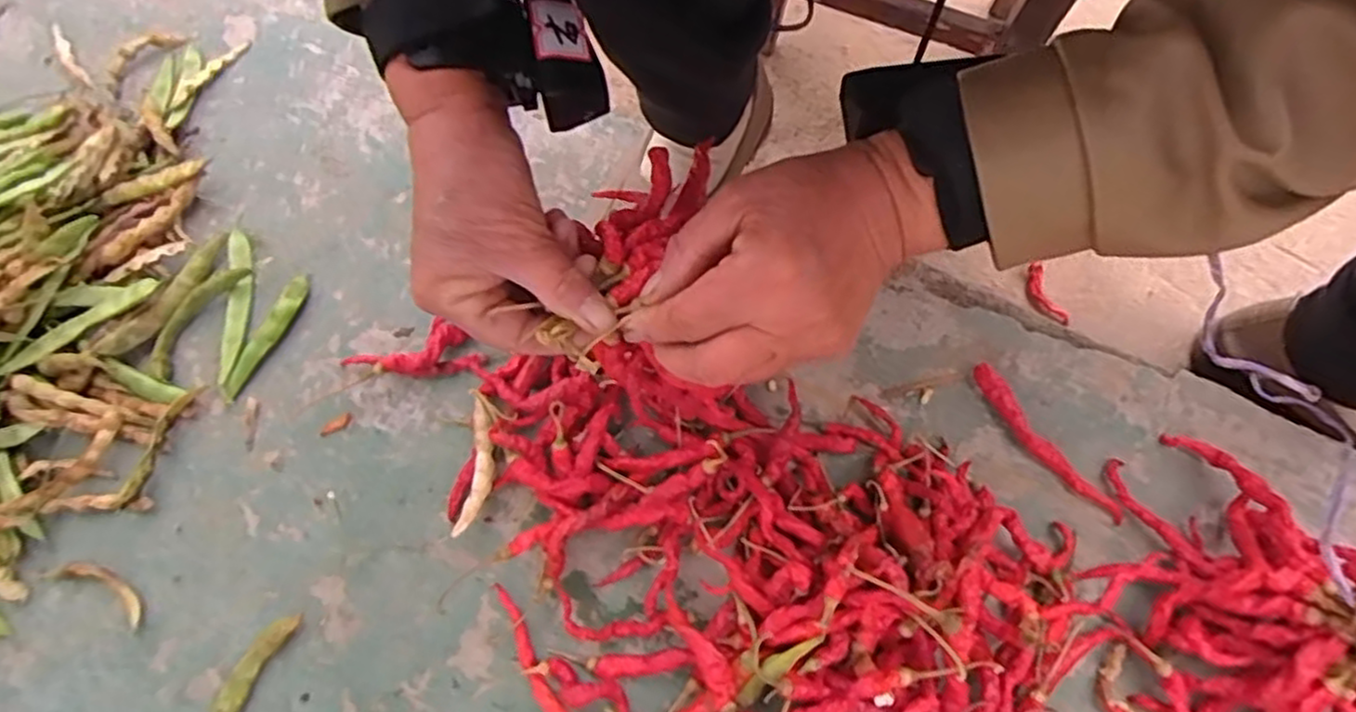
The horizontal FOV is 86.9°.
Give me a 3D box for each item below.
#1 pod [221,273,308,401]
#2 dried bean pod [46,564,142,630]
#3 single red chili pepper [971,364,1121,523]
[{"bbox_3d":[-0.280,-0.014,0.486,0.016,0.012,0.094,21,71,9],"label":"pod"},{"bbox_3d":[-0.351,0.140,0.434,0.068,0.005,0.021,25,71,11],"label":"dried bean pod"},{"bbox_3d":[0.227,0.055,0.448,0.017,0.012,0.121,-33,71,-11],"label":"single red chili pepper"}]

